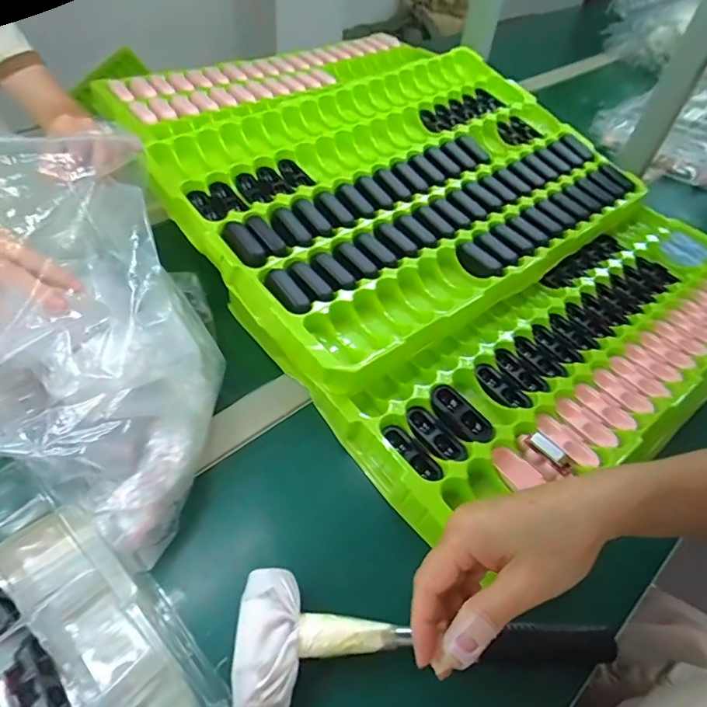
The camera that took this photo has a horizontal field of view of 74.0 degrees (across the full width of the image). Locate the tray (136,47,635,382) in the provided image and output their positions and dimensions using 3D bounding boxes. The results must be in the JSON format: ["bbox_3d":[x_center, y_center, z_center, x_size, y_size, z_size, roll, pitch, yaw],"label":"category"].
[{"bbox_3d":[0.067,-0.234,0.603,0.568,0.036,0.406,-34,69,-26],"label":"tray"}]

